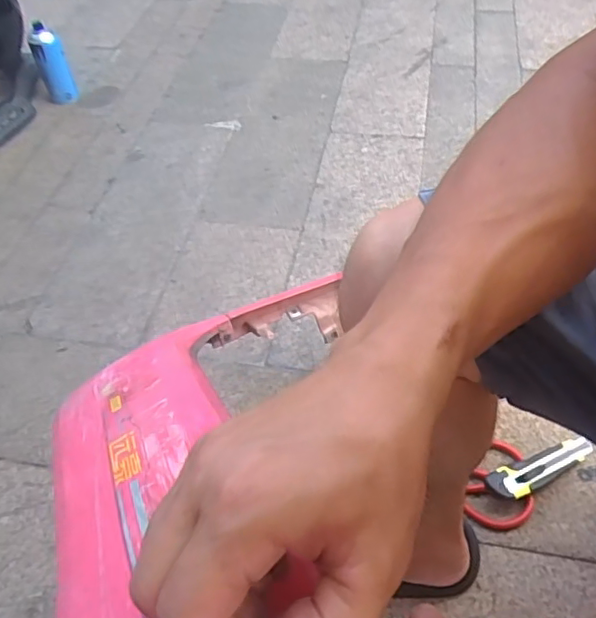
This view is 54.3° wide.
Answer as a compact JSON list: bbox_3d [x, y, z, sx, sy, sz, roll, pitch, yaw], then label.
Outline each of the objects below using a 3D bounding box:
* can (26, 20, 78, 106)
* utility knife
[{"bbox_3d":[-0.517,-0.514,1.222,0.063,0.154,0.067,-1,55,1],"label":"can"},{"bbox_3d":[0.292,0.192,0.701,0.144,0.028,0.035,-21,52,-14],"label":"utility knife"}]

